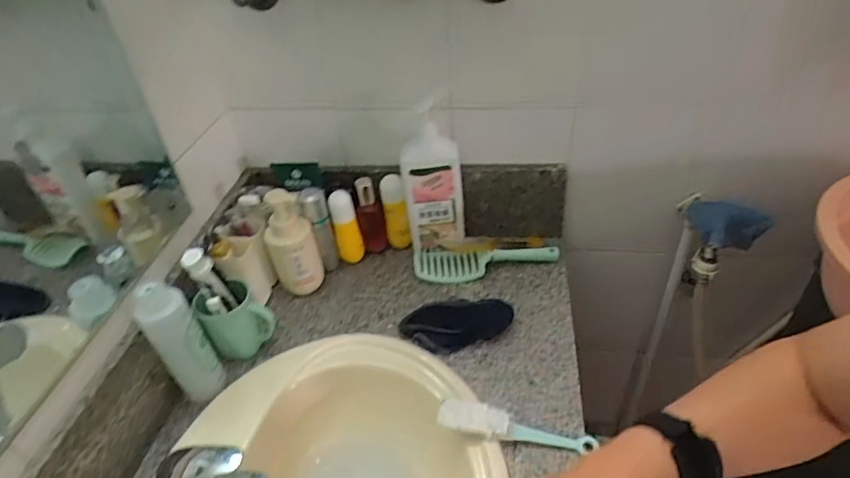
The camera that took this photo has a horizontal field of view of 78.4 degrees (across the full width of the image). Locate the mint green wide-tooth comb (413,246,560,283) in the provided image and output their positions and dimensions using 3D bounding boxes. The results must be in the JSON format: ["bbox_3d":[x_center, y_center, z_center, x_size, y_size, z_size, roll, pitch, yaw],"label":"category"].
[{"bbox_3d":[0.109,0.041,0.922,0.255,0.032,0.063,-2,40,5],"label":"mint green wide-tooth comb"}]

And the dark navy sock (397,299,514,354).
[{"bbox_3d":[0.051,0.126,0.820,0.179,0.049,0.077,-12,40,-7],"label":"dark navy sock"}]

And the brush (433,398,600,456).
[{"bbox_3d":[0.121,0.242,0.684,0.205,0.043,0.050,4,41,12],"label":"brush"}]

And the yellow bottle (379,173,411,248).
[{"bbox_3d":[-0.055,-0.047,0.959,0.043,0.136,0.043,-12,39,-9],"label":"yellow bottle"}]

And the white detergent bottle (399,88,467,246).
[{"bbox_3d":[0.012,-0.105,0.882,0.097,0.270,0.049,-10,39,-6],"label":"white detergent bottle"}]

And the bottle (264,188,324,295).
[{"bbox_3d":[-0.224,0.012,0.877,0.076,0.207,0.061,-20,42,-16],"label":"bottle"}]

